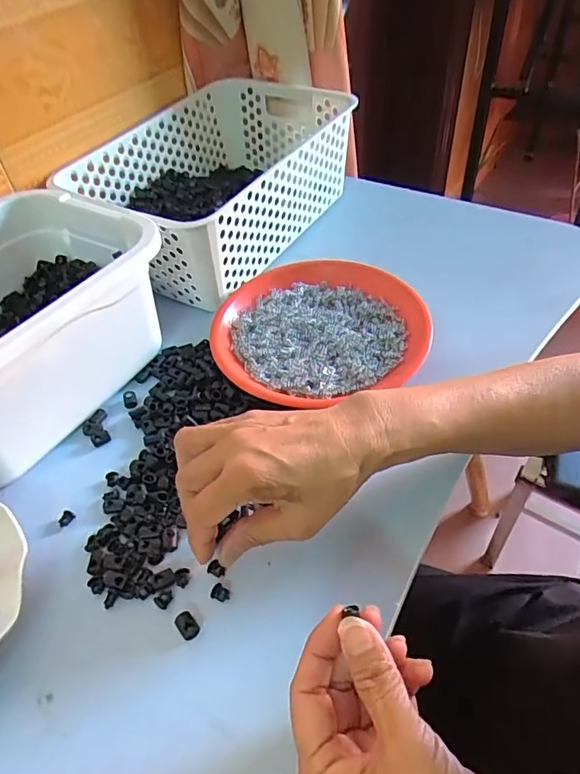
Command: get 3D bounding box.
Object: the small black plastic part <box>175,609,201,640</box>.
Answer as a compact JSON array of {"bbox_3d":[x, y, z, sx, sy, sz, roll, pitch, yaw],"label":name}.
[{"bbox_3d":[-0.063,0.146,0.321,0.011,0.004,0.017,-33,53,-24],"label":"small black plastic part"}]

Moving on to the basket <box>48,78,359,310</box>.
[{"bbox_3d":[-0.083,-0.234,0.601,0.204,0.107,0.312,25,54,25],"label":"basket"}]

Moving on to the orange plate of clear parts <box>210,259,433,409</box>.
[{"bbox_3d":[0.024,-0.060,0.494,0.189,0.026,0.175,-2,47,2],"label":"orange plate of clear parts"}]

